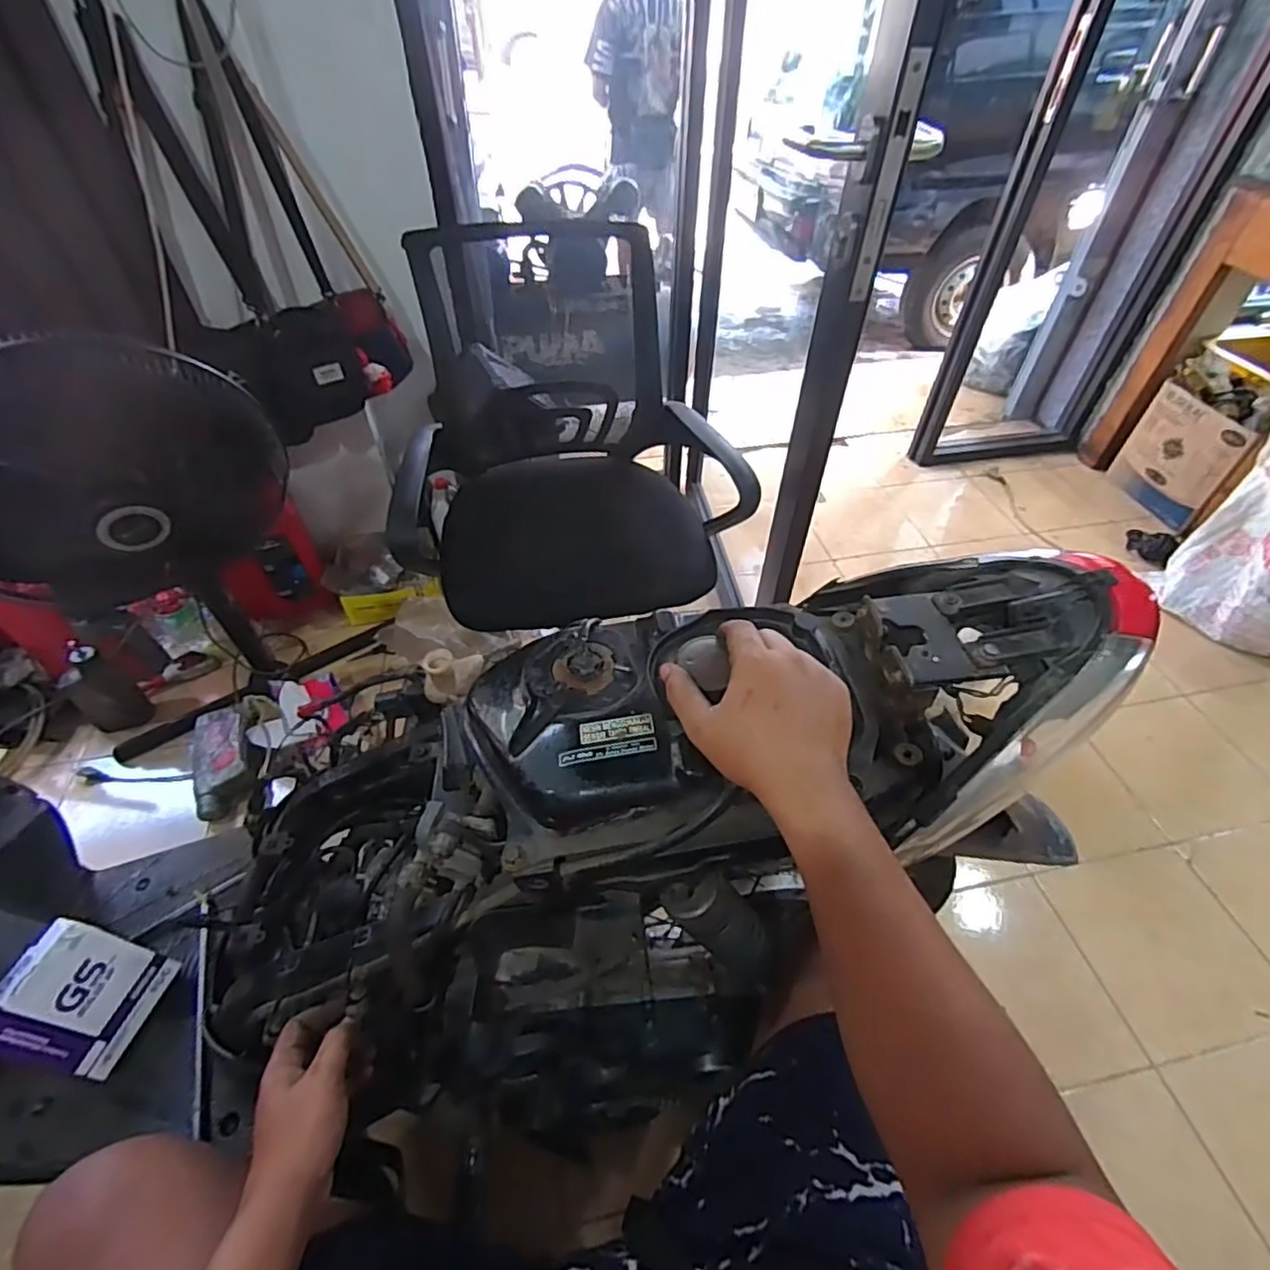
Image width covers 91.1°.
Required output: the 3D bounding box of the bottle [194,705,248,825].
[{"bbox_3d":[-0.831,0.249,1.227,0.088,0.069,0.216,0,80,1],"label":"bottle"}]

